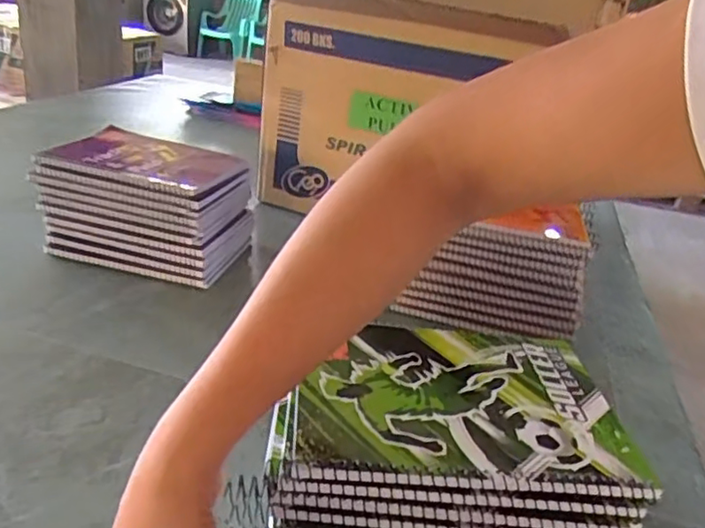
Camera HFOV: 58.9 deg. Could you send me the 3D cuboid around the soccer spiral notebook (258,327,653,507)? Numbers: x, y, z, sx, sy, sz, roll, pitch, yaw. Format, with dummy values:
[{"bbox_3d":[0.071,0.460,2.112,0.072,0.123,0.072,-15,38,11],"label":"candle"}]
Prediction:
[{"bbox_3d":[0.058,0.083,0.388,0.207,0.019,0.144,4,25,-6],"label":"soccer spiral notebook"}]

